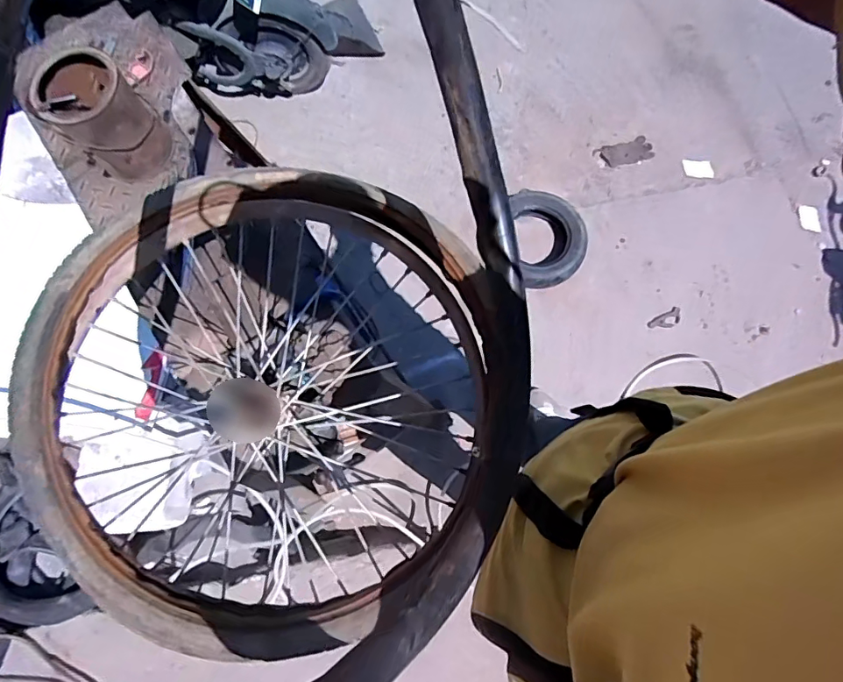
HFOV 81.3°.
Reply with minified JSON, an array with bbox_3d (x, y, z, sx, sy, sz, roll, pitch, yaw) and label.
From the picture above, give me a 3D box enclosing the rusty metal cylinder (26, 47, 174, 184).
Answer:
[{"bbox_3d":[-0.531,-0.377,0.837,0.133,0.178,0.123,-35,74,-9],"label":"rusty metal cylinder"}]

